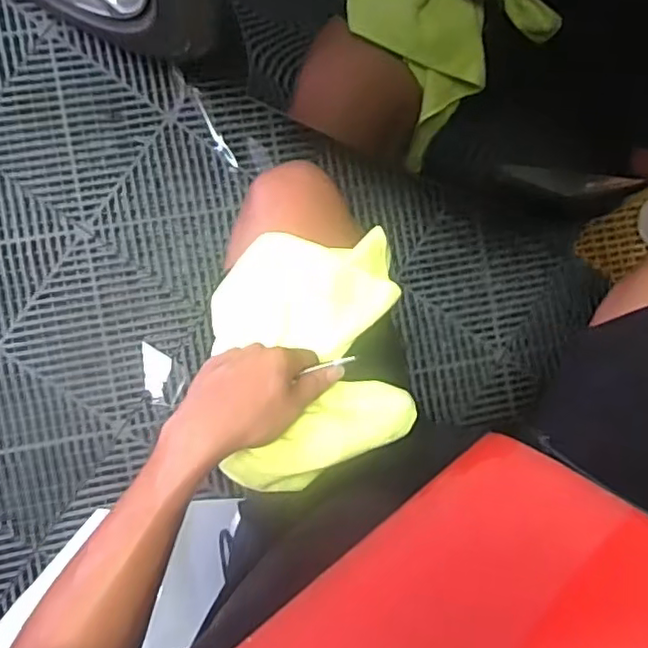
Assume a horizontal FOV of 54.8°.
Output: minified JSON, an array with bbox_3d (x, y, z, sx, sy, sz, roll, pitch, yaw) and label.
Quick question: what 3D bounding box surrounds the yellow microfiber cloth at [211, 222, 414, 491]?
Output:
[{"bbox_3d":[-0.005,0.016,0.595,0.190,0.139,0.215,-8,91,-8],"label":"yellow microfiber cloth"}]

